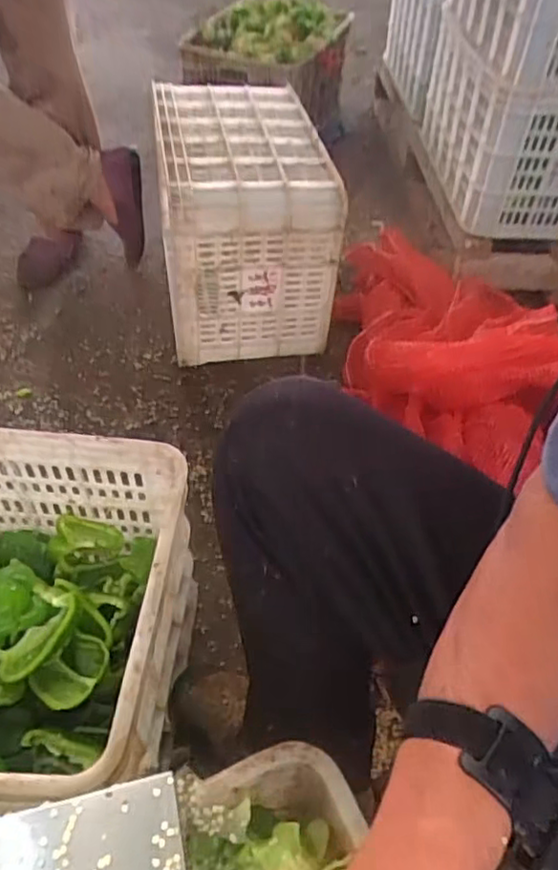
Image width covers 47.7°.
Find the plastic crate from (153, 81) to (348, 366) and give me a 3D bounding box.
[{"bbox_3d":[-0.078,-0.431,1.249,0.289,0.331,0.524,-6,50,-9],"label":"plastic crate"}]

